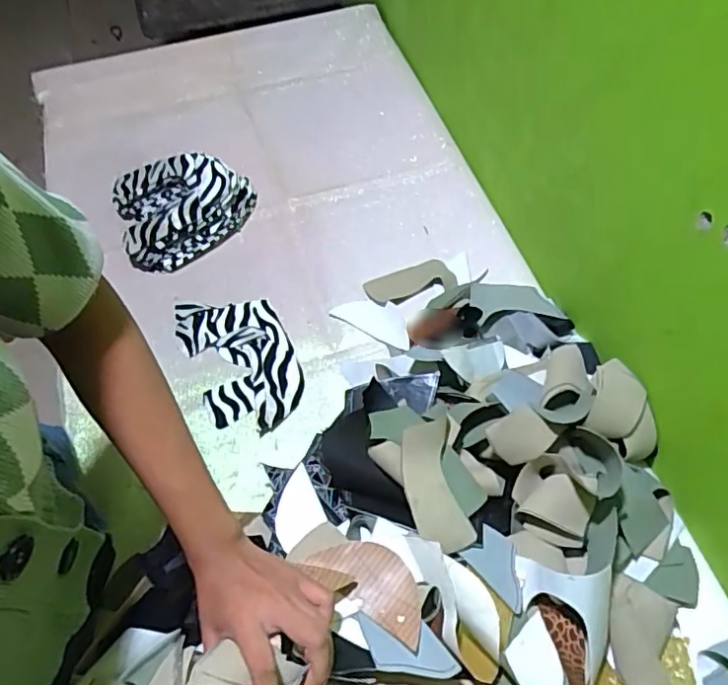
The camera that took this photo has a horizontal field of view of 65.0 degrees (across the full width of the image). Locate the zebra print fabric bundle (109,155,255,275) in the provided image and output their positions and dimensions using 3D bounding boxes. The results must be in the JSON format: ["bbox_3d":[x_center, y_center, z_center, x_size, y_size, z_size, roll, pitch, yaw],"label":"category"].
[{"bbox_3d":[-0.247,-0.194,0.789,0.186,0.050,0.172,0,60,0],"label":"zebra print fabric bundle"}]

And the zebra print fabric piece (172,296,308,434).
[{"bbox_3d":[-0.148,0.017,0.693,0.118,0.013,0.200,-26,62,-10],"label":"zebra print fabric piece"}]

